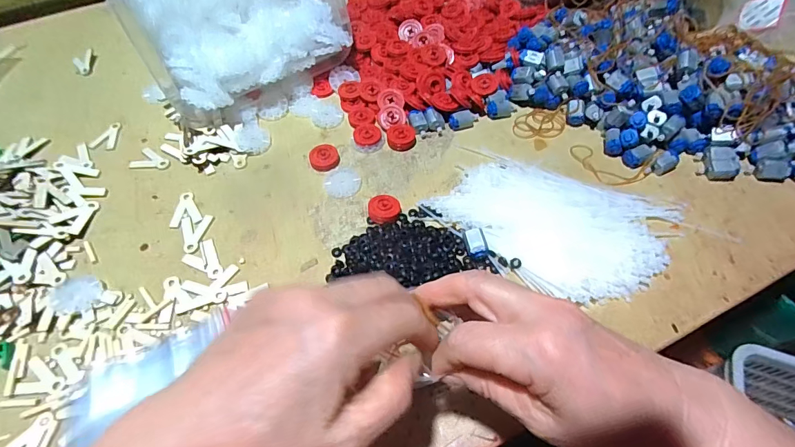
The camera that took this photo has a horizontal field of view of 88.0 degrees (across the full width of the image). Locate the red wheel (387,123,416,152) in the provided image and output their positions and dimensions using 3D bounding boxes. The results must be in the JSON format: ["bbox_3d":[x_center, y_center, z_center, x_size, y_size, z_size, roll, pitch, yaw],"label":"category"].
[{"bbox_3d":[0.004,-0.100,0.477,0.032,0.015,0.030,-1,56,1],"label":"red wheel"}]

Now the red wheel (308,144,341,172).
[{"bbox_3d":[-0.082,-0.075,0.466,0.033,0.013,0.031,-1,56,1],"label":"red wheel"}]

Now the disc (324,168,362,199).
[{"bbox_3d":[-0.060,-0.046,0.449,0.039,0.004,0.040,-1,56,1],"label":"disc"}]

